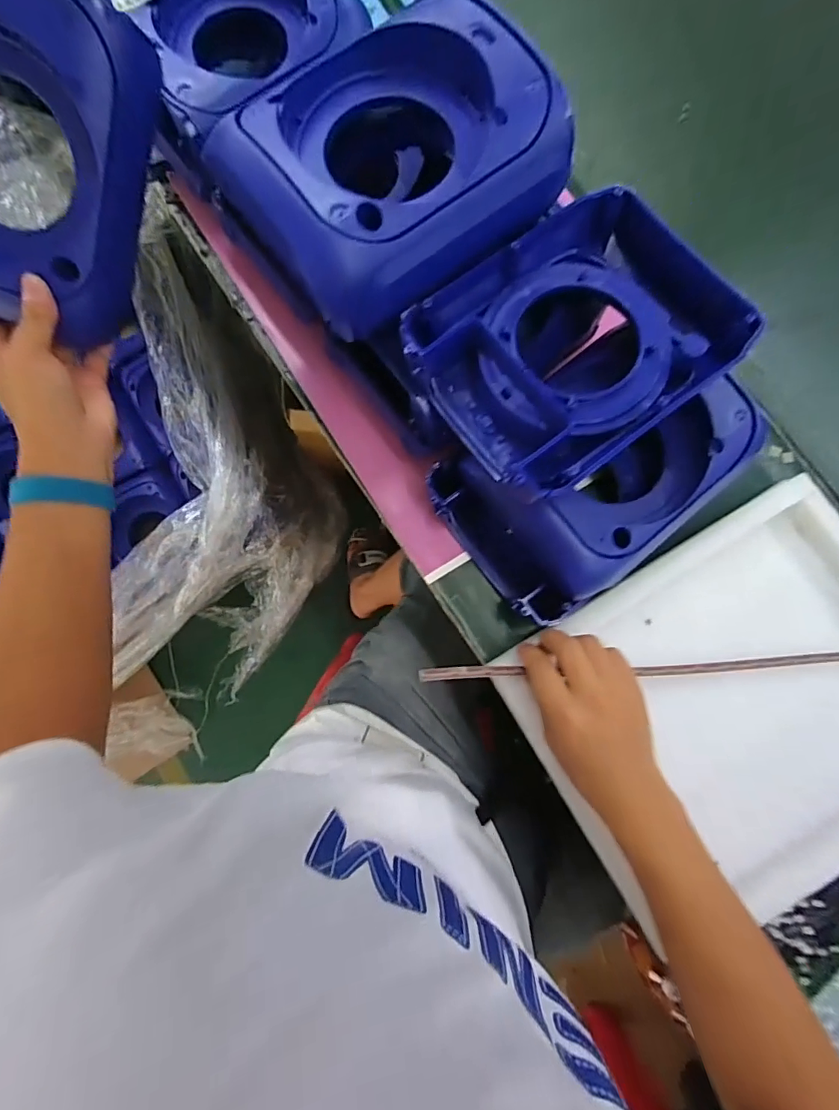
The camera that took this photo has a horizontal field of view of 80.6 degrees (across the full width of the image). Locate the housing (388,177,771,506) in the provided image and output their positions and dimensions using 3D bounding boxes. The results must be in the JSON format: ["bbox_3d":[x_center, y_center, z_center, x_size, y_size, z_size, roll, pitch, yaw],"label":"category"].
[{"bbox_3d":[0.116,-0.163,0.395,0.224,0.073,0.181,-36,83,-6],"label":"housing"}]

